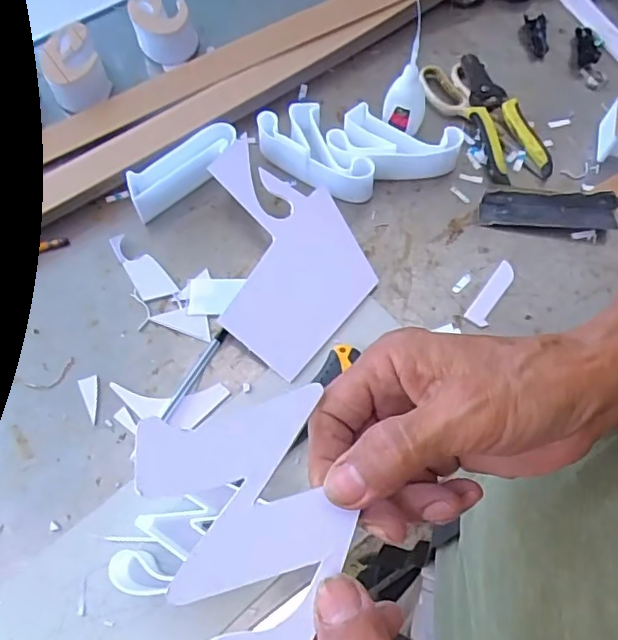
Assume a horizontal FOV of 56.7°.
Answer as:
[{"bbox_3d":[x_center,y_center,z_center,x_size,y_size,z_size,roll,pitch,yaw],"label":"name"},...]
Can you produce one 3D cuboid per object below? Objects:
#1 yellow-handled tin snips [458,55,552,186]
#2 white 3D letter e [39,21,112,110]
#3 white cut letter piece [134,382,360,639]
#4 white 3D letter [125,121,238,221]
[{"bbox_3d":[0.210,-0.226,0.638,0.059,0.021,0.169,-11,66,-5],"label":"yellow-handled tin snips"},{"bbox_3d":[-0.268,-0.287,0.655,0.064,0.045,0.087,-25,68,-11],"label":"white 3D letter e"},{"bbox_3d":[-0.022,0.082,0.220,0.075,0.006,0.104,-11,65,-12],"label":"white cut letter piece"},{"bbox_3d":[-0.129,-0.154,0.599,0.127,0.040,0.047,-38,71,-15],"label":"white 3D letter"}]

